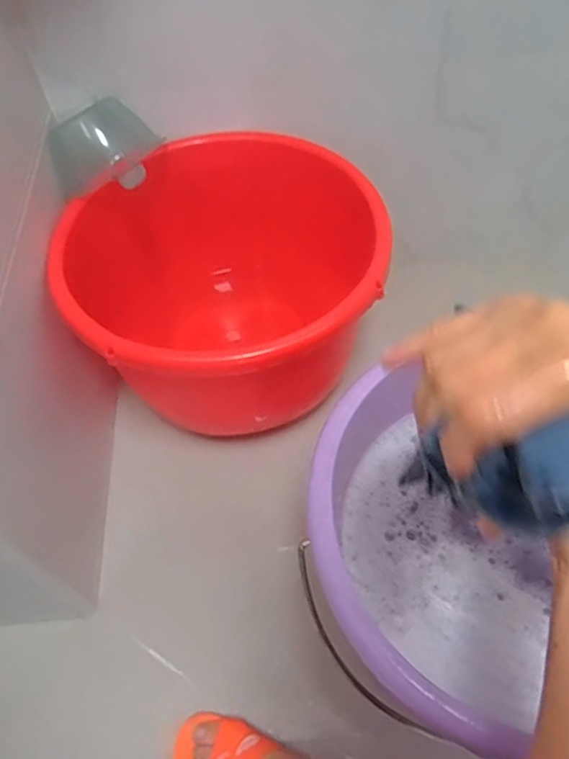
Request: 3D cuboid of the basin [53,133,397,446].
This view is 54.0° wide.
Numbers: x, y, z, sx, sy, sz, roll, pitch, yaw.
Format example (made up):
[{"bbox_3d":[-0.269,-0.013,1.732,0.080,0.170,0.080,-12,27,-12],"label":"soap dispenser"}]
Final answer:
[{"bbox_3d":[-0.084,-0.144,0.843,0.431,0.253,0.436,-2,55,3],"label":"basin"}]

